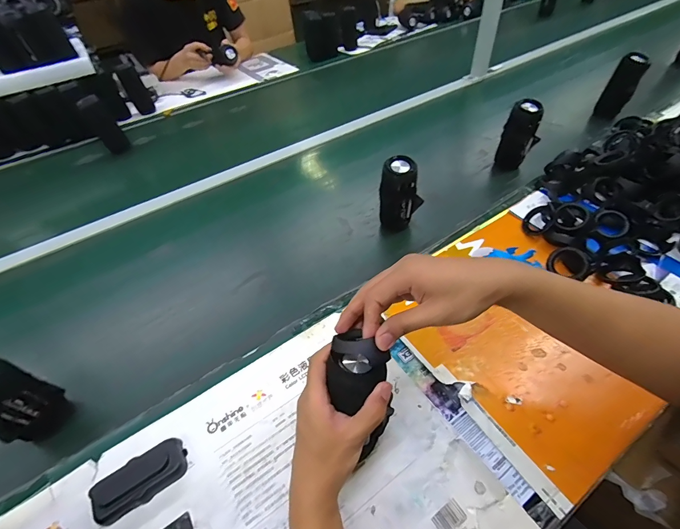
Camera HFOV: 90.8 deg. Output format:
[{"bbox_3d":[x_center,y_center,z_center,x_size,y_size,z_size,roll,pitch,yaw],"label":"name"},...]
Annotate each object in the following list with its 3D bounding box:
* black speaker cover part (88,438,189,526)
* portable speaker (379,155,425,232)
[{"bbox_3d":[-0.249,0.267,0.417,0.105,0.024,0.053,-26,52,-17],"label":"black speaker cover part"},{"bbox_3d":[0.118,-0.133,0.658,0.064,0.142,0.055,27,56,25],"label":"portable speaker"}]

